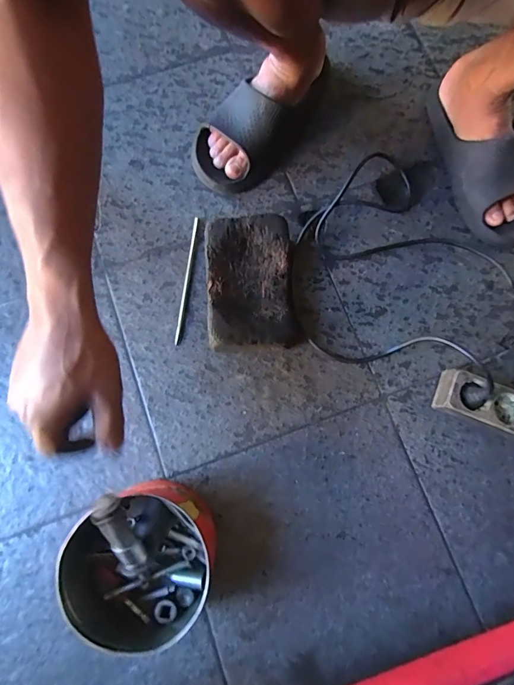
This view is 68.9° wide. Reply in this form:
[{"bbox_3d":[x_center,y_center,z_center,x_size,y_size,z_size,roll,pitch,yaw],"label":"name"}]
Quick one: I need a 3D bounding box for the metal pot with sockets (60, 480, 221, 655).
[{"bbox_3d":[-0.131,0.244,0.399,0.144,0.115,0.171,23,79,4],"label":"metal pot with sockets"}]

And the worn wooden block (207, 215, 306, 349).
[{"bbox_3d":[-0.009,-0.078,0.499,0.118,0.059,0.174,-5,78,-1],"label":"worn wooden block"}]

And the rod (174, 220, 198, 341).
[{"bbox_3d":[-0.098,-0.090,0.528,0.007,0.005,0.186,7,78,1],"label":"rod"}]

